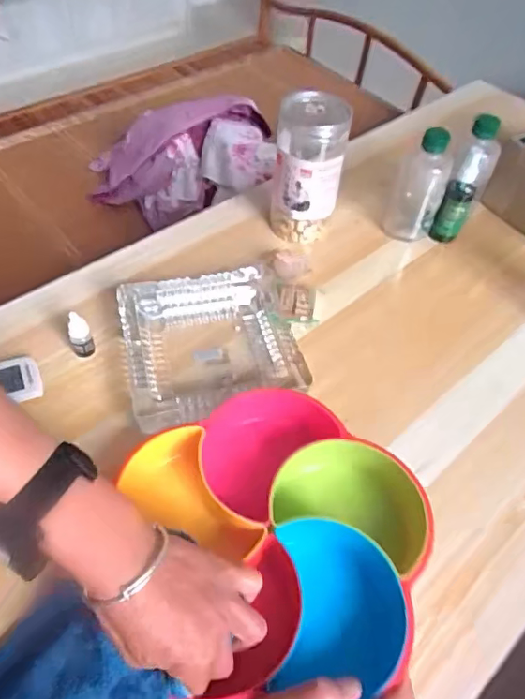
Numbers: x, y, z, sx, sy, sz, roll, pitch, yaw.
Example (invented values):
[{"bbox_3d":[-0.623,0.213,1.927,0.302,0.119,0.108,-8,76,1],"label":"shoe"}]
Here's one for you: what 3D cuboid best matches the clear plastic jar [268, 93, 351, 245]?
[{"bbox_3d":[0.056,-0.220,0.654,0.082,0.166,0.076,2,51,-2],"label":"clear plastic jar"}]

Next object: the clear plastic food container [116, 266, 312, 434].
[{"bbox_3d":[-0.056,-0.003,0.561,0.176,0.042,0.179,-10,53,-12],"label":"clear plastic food container"}]

